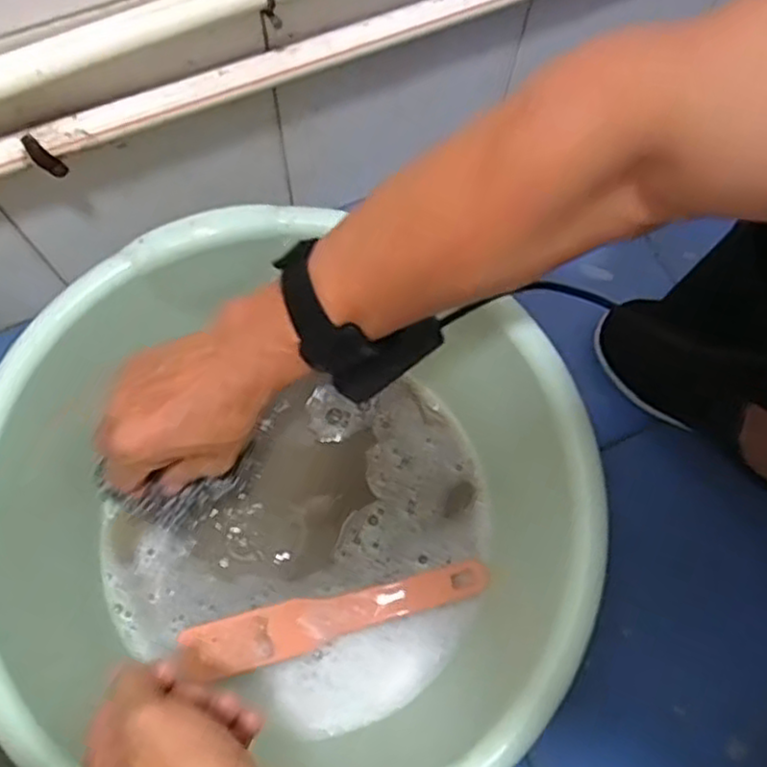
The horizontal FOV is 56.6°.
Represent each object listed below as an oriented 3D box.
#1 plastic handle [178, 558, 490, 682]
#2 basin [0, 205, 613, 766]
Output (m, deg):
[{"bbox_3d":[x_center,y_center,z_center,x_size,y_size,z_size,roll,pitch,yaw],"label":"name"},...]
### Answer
[{"bbox_3d":[-0.032,0.165,0.518,0.219,0.029,0.038,-16,73,-7],"label":"plastic handle"},{"bbox_3d":[-0.062,0.091,0.480,0.365,0.149,0.344,1,72,-2],"label":"basin"}]

